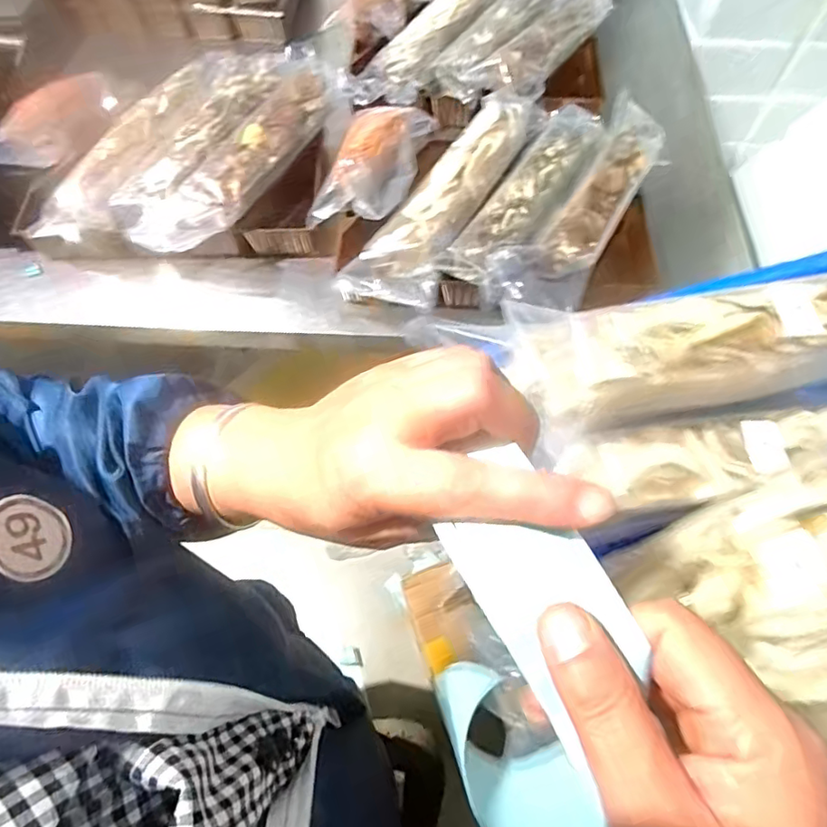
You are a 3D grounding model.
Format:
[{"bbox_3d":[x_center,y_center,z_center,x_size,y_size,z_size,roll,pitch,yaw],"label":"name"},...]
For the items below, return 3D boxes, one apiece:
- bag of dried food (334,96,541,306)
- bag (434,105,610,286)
[{"bbox_3d":[0.051,-0.335,0.824,0.135,0.055,0.426,26,67,13],"label":"bag of dried food"},{"bbox_3d":[0.174,-0.325,0.815,0.098,0.045,0.385,28,67,14],"label":"bag"}]

